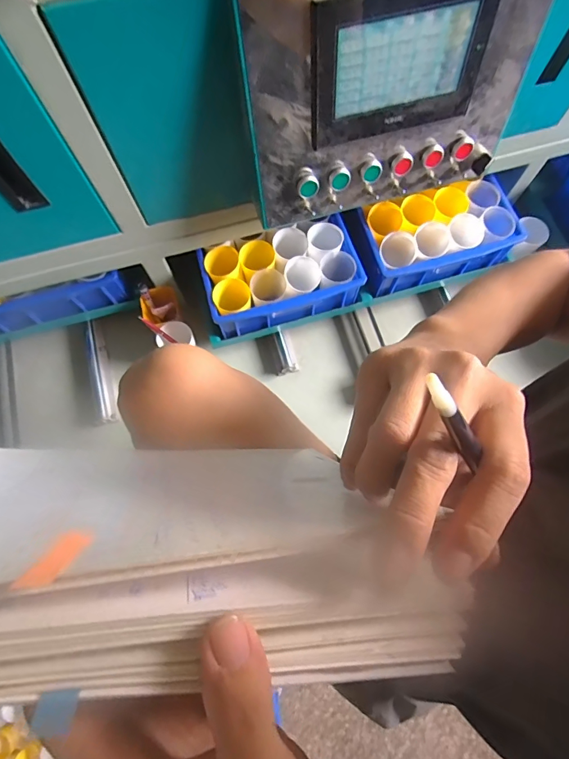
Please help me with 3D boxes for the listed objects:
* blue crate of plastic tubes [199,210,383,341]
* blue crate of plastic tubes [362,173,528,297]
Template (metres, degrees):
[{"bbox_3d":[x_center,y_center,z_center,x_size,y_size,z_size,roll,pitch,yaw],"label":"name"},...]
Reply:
[{"bbox_3d":[0.013,-0.189,0.747,0.302,0.087,0.146,-16,73,-4],"label":"blue crate of plastic tubes"},{"bbox_3d":[0.290,-0.269,0.771,0.281,0.098,0.141,-17,73,-5],"label":"blue crate of plastic tubes"}]

